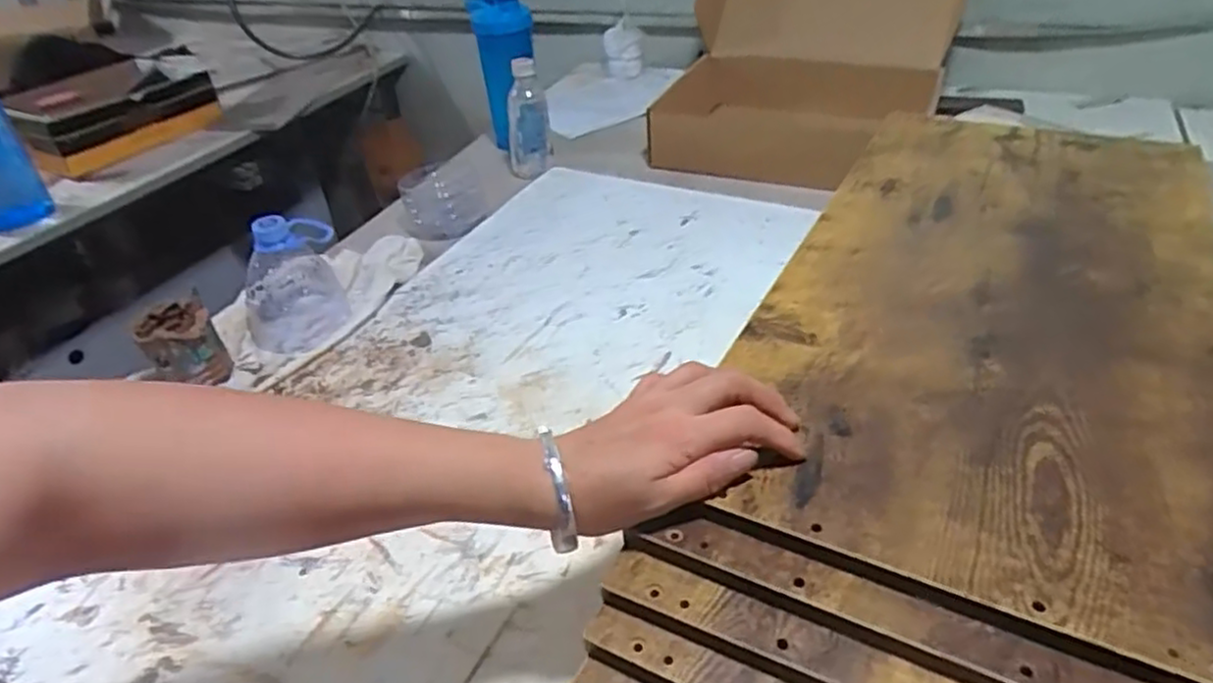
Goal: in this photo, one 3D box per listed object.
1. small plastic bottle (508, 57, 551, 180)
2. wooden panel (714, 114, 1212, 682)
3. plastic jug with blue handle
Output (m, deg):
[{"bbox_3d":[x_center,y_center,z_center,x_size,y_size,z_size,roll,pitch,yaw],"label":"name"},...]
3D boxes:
[{"bbox_3d":[-0.110,-0.309,1.017,0.058,0.152,0.048,-7,37,-5],"label":"small plastic bottle"},{"bbox_3d":[0.275,-0.050,0.521,0.272,0.010,0.571,13,39,21],"label":"wooden panel"},{"bbox_3d":[-0.332,-0.072,0.762,0.099,0.120,0.100,-24,41,-24],"label":"plastic jug with blue handle"}]

